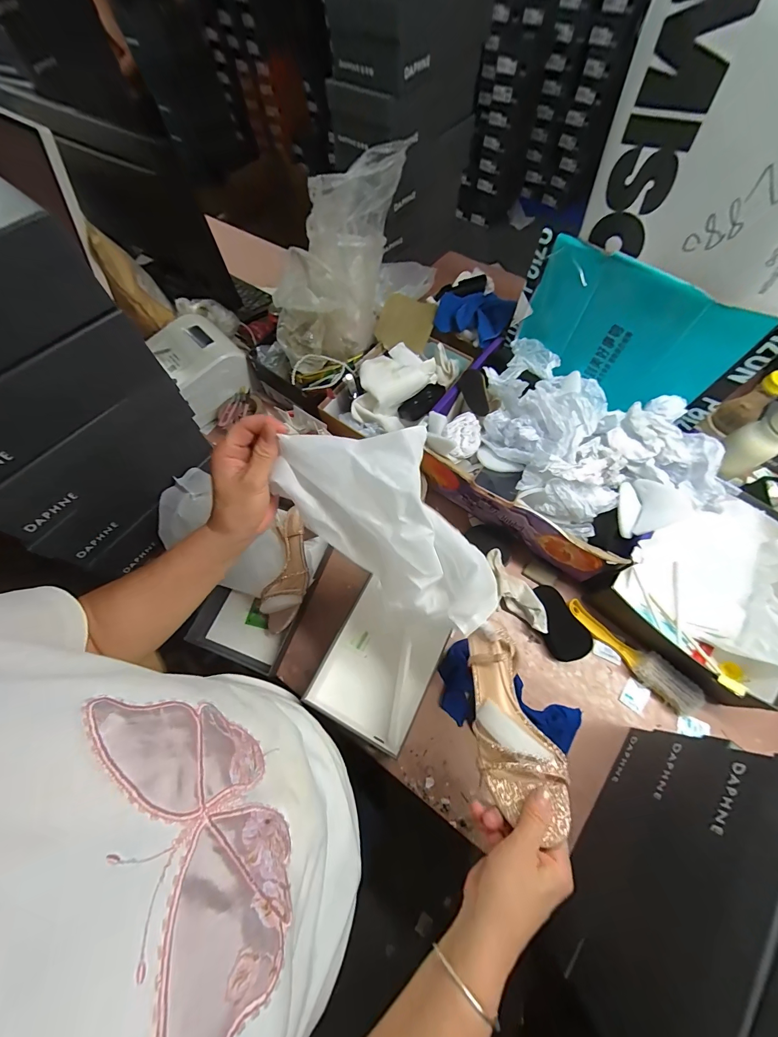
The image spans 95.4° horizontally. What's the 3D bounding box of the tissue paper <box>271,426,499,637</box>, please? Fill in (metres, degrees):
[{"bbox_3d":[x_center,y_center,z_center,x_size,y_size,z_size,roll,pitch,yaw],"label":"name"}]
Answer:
[{"bbox_3d":[0.014,0.032,0.395,0.142,0.304,0.038,-22,33,16],"label":"tissue paper"}]

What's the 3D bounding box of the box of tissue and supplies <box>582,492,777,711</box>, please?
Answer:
[{"bbox_3d":[0.549,0.107,0.593,0.327,0.108,0.257,-38,70,-14],"label":"box of tissue and supplies"}]

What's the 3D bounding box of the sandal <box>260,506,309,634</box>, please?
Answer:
[{"bbox_3d":[-0.175,0.093,0.648,0.073,0.065,0.218,5,66,4],"label":"sandal"}]

